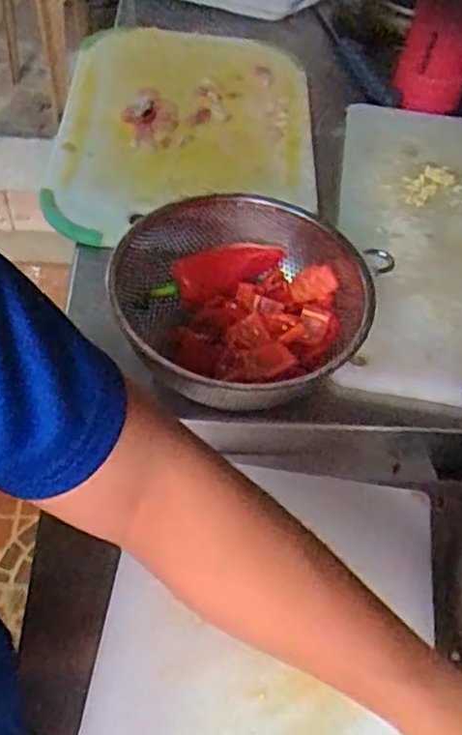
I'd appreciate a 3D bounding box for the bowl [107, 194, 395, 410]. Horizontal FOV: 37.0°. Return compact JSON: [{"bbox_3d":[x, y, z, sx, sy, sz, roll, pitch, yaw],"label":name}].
[{"bbox_3d":[0.004,-0.049,0.523,0.199,0.061,0.182,2,55,-3],"label":"bowl"}]

